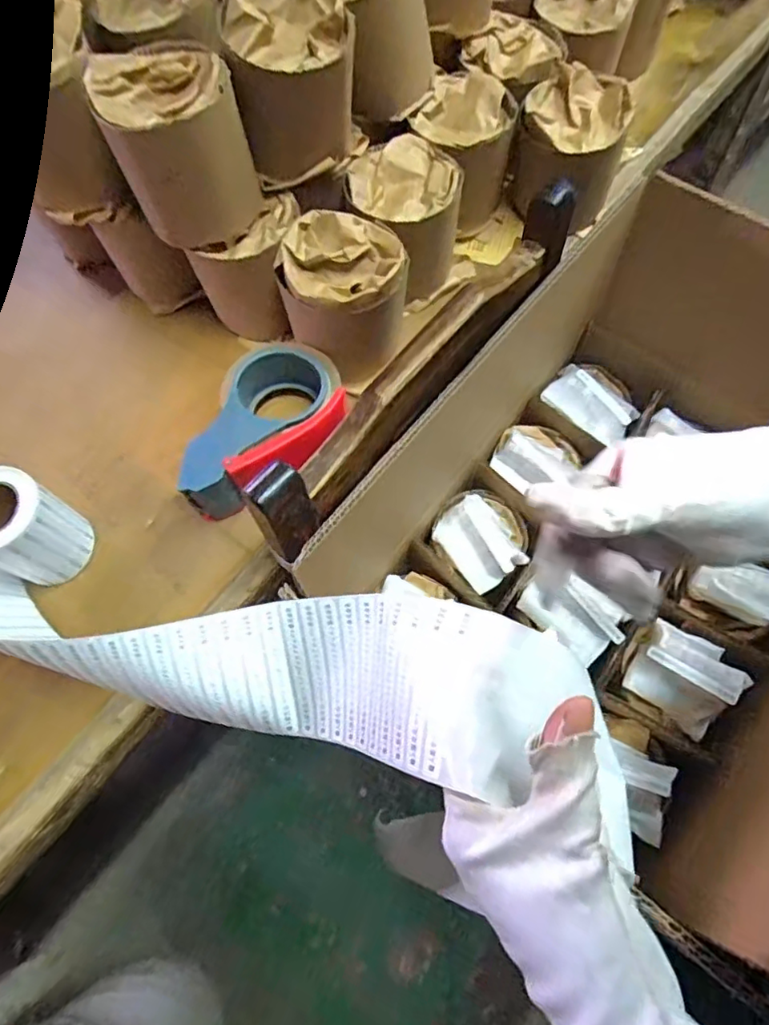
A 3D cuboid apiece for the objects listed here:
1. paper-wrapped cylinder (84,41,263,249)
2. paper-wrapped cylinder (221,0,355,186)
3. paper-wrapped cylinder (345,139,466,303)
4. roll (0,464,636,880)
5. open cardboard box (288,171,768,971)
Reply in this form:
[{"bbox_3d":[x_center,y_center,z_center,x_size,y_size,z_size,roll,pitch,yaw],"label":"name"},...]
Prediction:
[{"bbox_3d":[-0.156,-0.285,0.443,0.099,0.098,0.106,-1,69,2],"label":"paper-wrapped cylinder"},{"bbox_3d":[-0.071,-0.342,0.460,0.095,0.099,0.095,-3,69,1],"label":"paper-wrapped cylinder"},{"bbox_3d":[0.016,-0.270,0.534,0.093,0.107,0.092,-1,69,2],"label":"paper-wrapped cylinder"},{"bbox_3d":[-0.103,0.066,0.344,0.426,0.088,0.105,9,69,23],"label":"roll"},{"bbox_3d":[0.218,0.002,0.489,0.384,0.252,0.428,33,74,13],"label":"open cardboard box"}]

